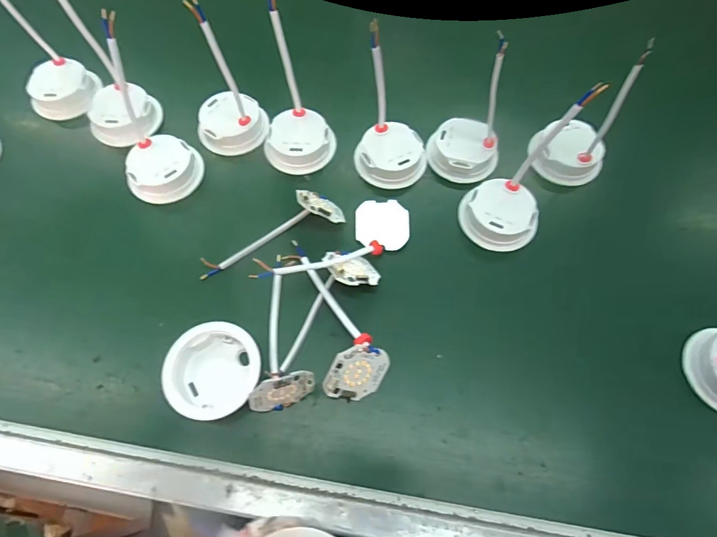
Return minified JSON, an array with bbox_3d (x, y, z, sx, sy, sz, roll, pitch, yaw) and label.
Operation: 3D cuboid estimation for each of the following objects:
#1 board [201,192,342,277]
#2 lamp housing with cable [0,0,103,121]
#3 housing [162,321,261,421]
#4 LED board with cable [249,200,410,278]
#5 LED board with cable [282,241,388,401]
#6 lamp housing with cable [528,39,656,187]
[{"bbox_3d":[-0.082,-0.038,0.380,0.138,0.034,0.043,-21,67,-6],"label":"board"},{"bbox_3d":[-0.319,-0.213,0.407,0.060,0.133,0.069,41,74,18],"label":"lamp housing with cable"},{"bbox_3d":[-0.113,0.079,0.334,0.071,0.023,0.068,0,64,0],"label":"housing"},{"bbox_3d":[-0.018,-0.018,0.362,0.150,0.029,0.050,-29,68,-33],"label":"LED board with cable"},{"bbox_3d":[-0.034,0.036,0.341,0.055,0.045,0.147,-34,69,-12],"label":"LED board with cable"},{"bbox_3d":[0.210,-0.140,0.372,0.067,0.134,0.070,-1,68,2],"label":"lamp housing with cable"}]

